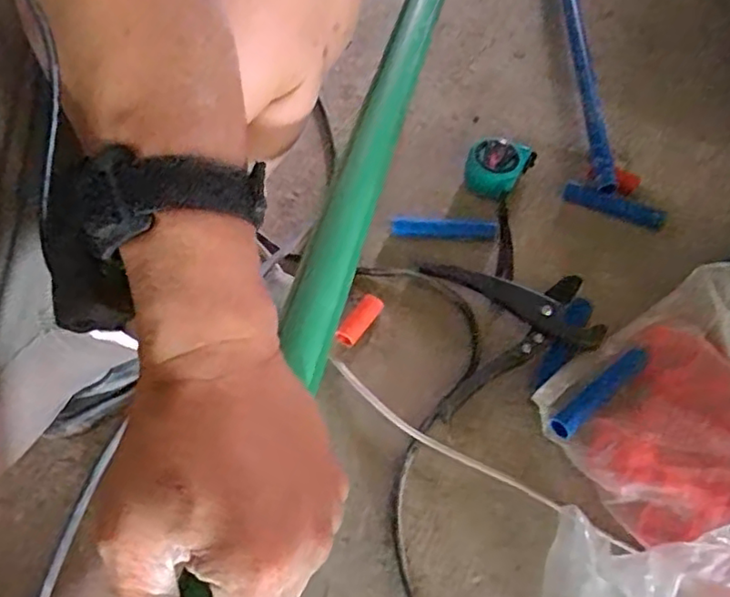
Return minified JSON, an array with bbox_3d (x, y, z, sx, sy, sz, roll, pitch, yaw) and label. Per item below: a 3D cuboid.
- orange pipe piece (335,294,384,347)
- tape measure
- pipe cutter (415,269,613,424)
[{"bbox_3d":[-0.005,0.023,0.610,0.022,0.022,0.054,33,65,20],"label":"orange pipe piece"},{"bbox_3d":[0.143,-0.142,0.687,0.060,0.045,0.060,33,65,19],"label":"tape measure"},{"bbox_3d":[0.135,0.022,0.592,0.149,0.035,0.160,-5,59,-1],"label":"pipe cutter"}]

